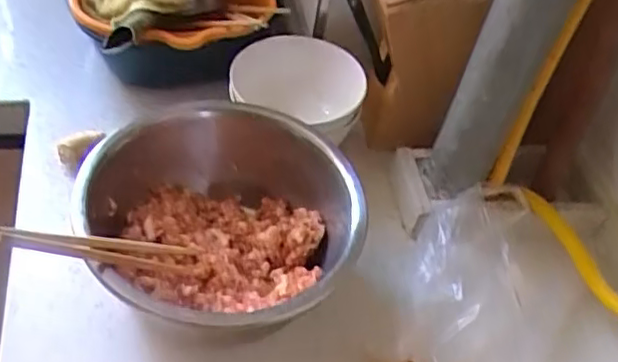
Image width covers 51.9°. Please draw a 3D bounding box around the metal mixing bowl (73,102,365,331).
[{"bbox_3d":[-0.074,0.043,0.541,0.211,0.115,0.208,6,47,-6],"label":"metal mixing bowl"}]

